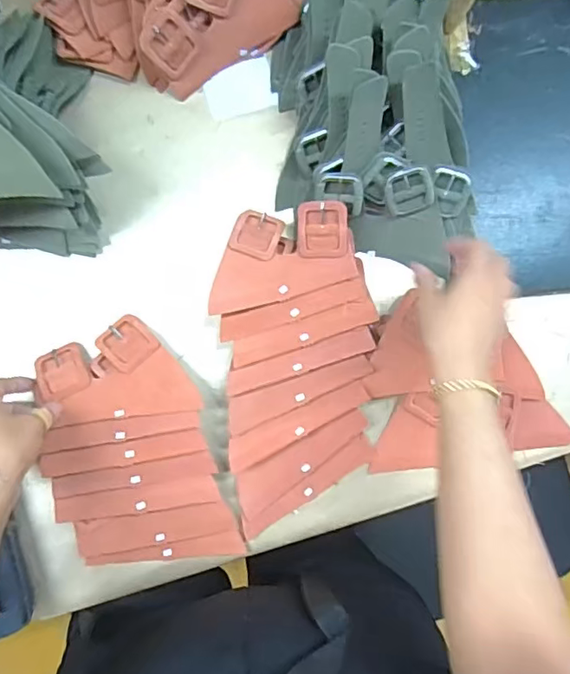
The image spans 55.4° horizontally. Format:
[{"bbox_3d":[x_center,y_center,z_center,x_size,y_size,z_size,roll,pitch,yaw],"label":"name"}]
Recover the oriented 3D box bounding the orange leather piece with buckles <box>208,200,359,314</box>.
[{"bbox_3d":[-0.007,-0.081,0.527,0.141,0.041,0.089,-13,89,-5],"label":"orange leather piece with buckles"}]

